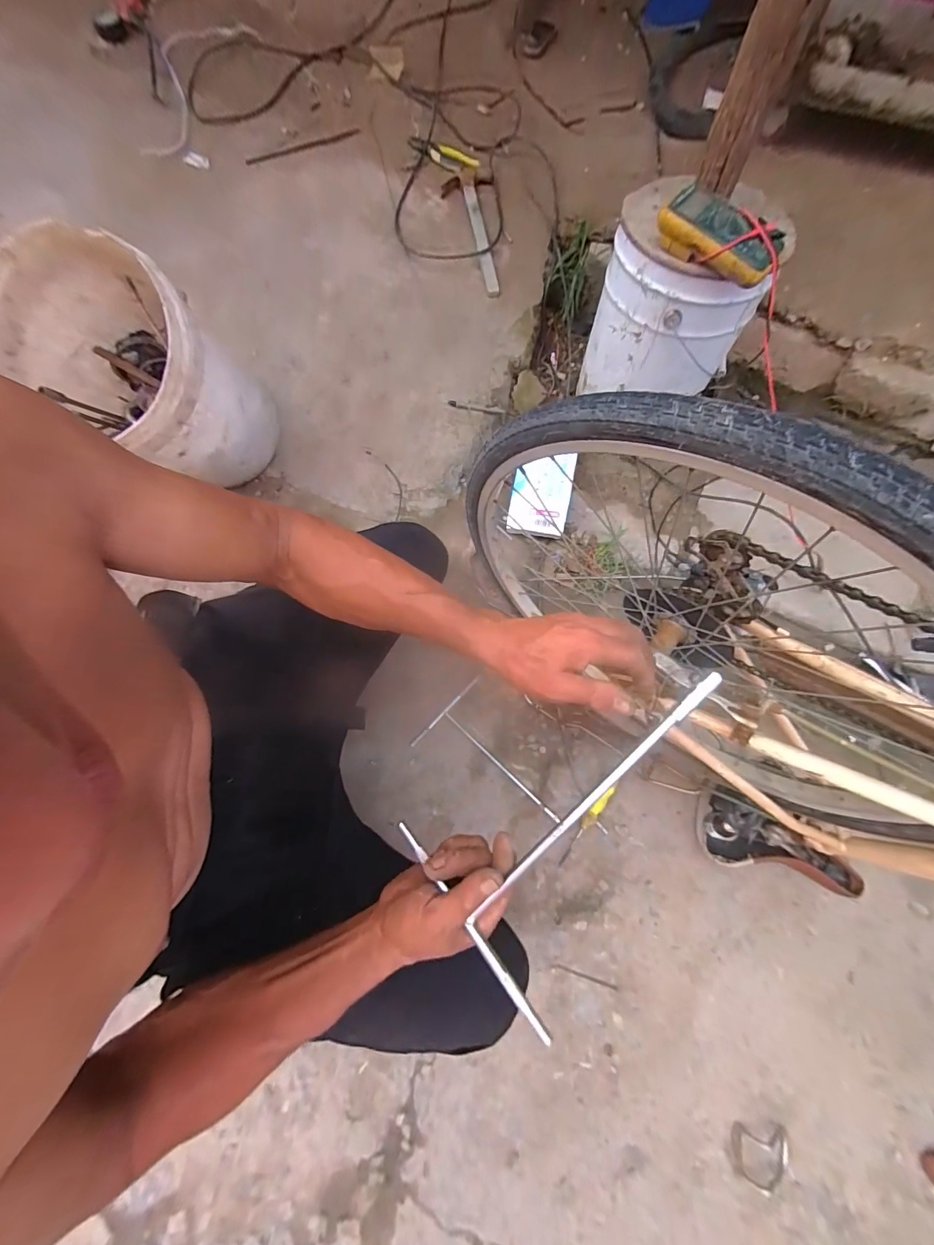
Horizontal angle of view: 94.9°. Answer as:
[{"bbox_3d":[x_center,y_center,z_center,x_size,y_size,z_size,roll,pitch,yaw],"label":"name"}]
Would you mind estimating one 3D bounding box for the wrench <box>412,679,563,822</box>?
[{"bbox_3d":[0.058,0.266,0.808,0.286,0.013,0.171,43,76,11],"label":"wrench"}]

